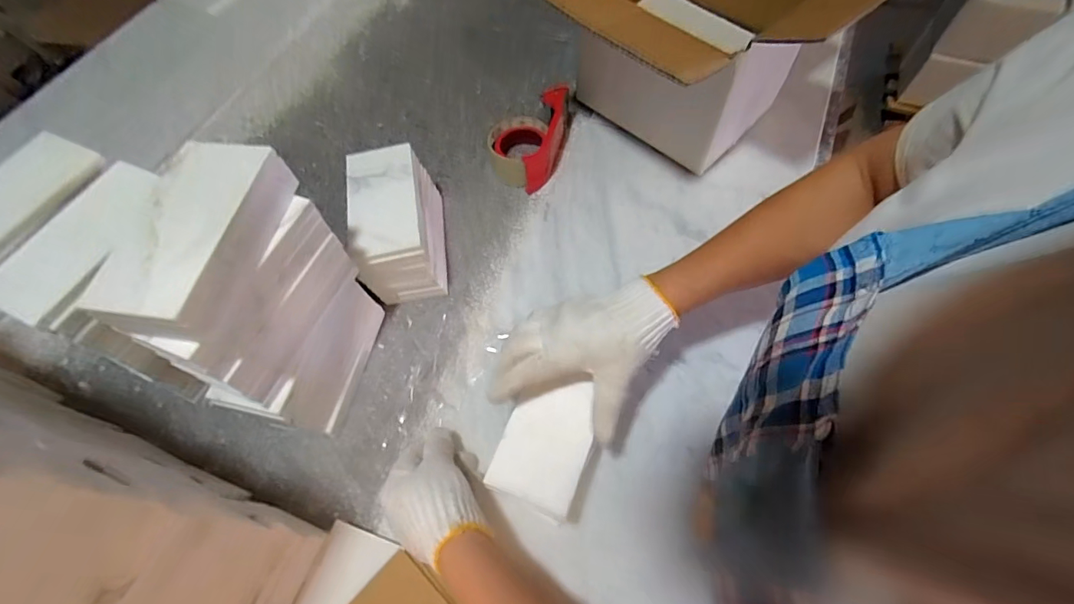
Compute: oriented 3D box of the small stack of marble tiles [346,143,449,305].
[{"bbox_3d":[-0.159,-0.088,0.557,0.086,0.102,0.150,-11,60,0],"label":"small stack of marble tiles"}]

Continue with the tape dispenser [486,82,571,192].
[{"bbox_3d":[-0.013,-0.220,0.639,0.094,0.056,0.145,6,61,9],"label":"tape dispenser"}]

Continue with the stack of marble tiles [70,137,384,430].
[{"bbox_3d":[-0.241,0.005,0.437,0.096,0.248,0.176,11,64,8],"label":"stack of marble tiles"}]

